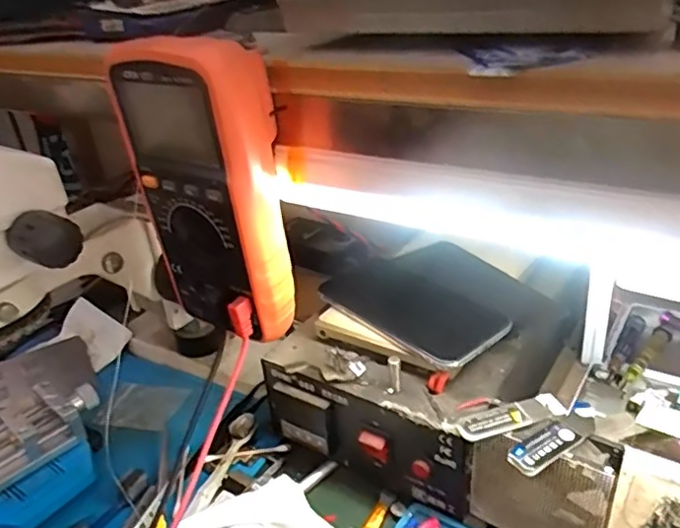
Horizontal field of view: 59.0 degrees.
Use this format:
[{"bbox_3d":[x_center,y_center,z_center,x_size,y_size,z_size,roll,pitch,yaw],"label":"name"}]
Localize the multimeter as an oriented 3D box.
[{"bbox_3d":[-0.075,-0.041,0.360,0.090,0.171,0.051,17,37,35],"label":"multimeter"}]

